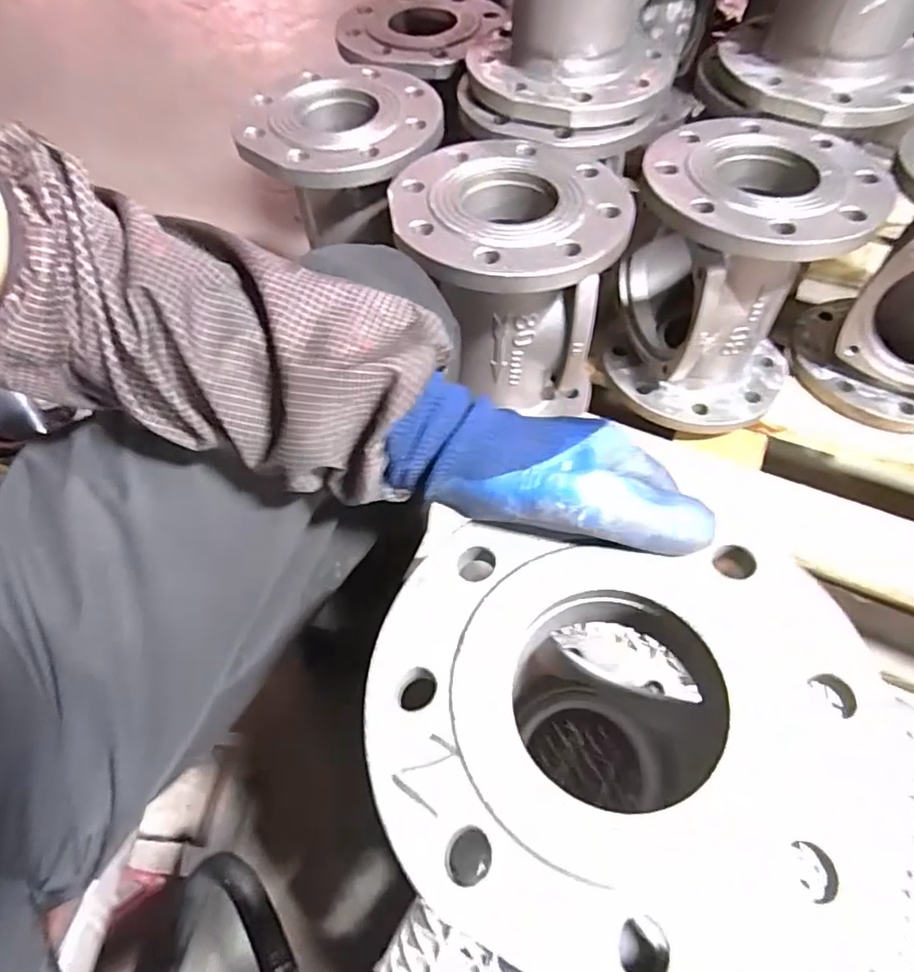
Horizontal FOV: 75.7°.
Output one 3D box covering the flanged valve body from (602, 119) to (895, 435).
[{"bbox_3d":[0.250,-0.196,0.562,0.192,0.208,0.176,26,62,17],"label":"flanged valve body"}]

